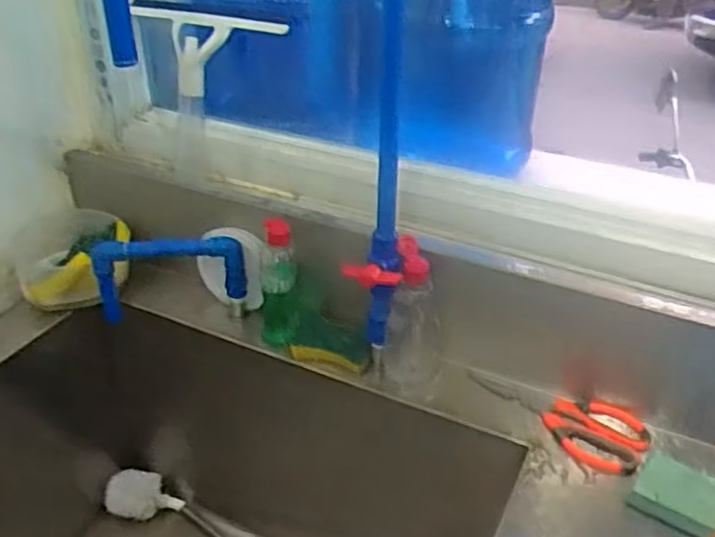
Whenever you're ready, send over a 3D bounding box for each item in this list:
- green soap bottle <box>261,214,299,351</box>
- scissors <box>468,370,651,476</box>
[{"bbox_3d":[-0.096,0.019,0.860,0.045,0.158,0.048,-1,33,-5],"label":"green soap bottle"},{"bbox_3d":[0.223,0.159,0.784,0.194,0.020,0.092,27,40,33],"label":"scissors"}]

